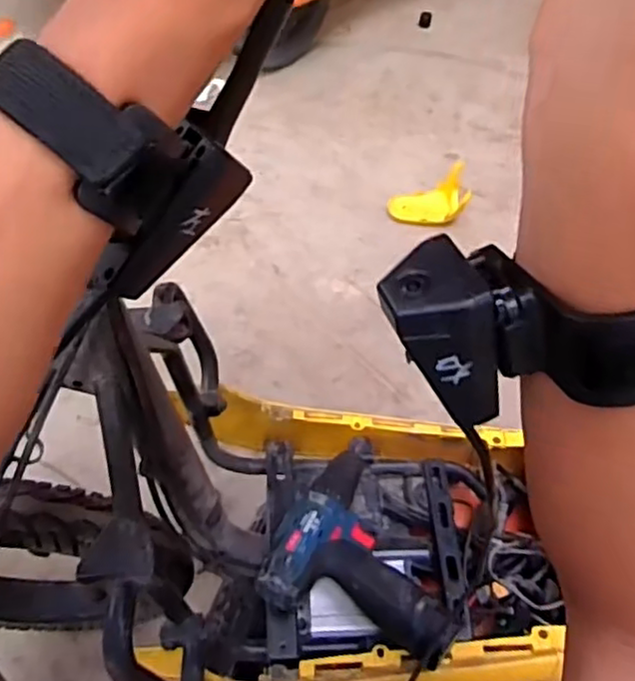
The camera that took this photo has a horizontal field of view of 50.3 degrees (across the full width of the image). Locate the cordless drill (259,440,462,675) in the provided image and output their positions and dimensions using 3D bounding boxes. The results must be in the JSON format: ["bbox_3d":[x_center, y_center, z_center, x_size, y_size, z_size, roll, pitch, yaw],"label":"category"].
[{"bbox_3d":[0.057,0.184,0.667,0.171,0.087,0.207,18,54,8],"label":"cordless drill"}]

